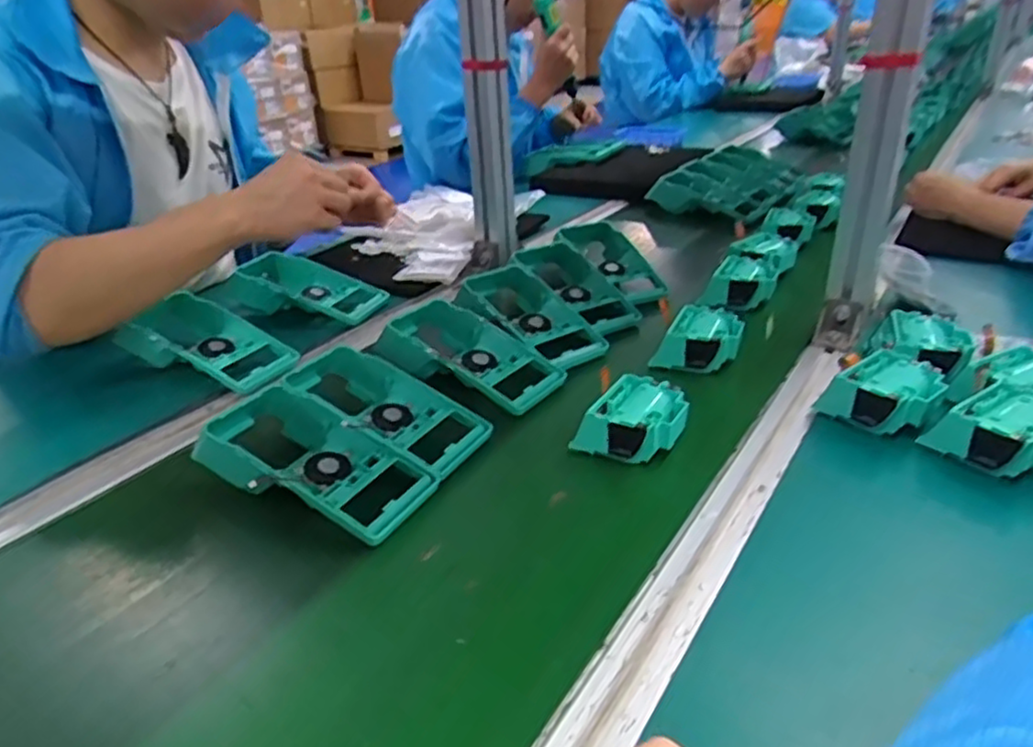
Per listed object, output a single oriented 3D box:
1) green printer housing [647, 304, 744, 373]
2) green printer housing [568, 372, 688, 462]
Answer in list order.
[{"bbox_3d":[0.184,-0.038,0.698,0.083,0.037,0.089,7,31,21],"label":"green printer housing"},{"bbox_3d":[0.096,0.036,0.564,0.077,0.037,0.073,13,33,30],"label":"green printer housing"}]

